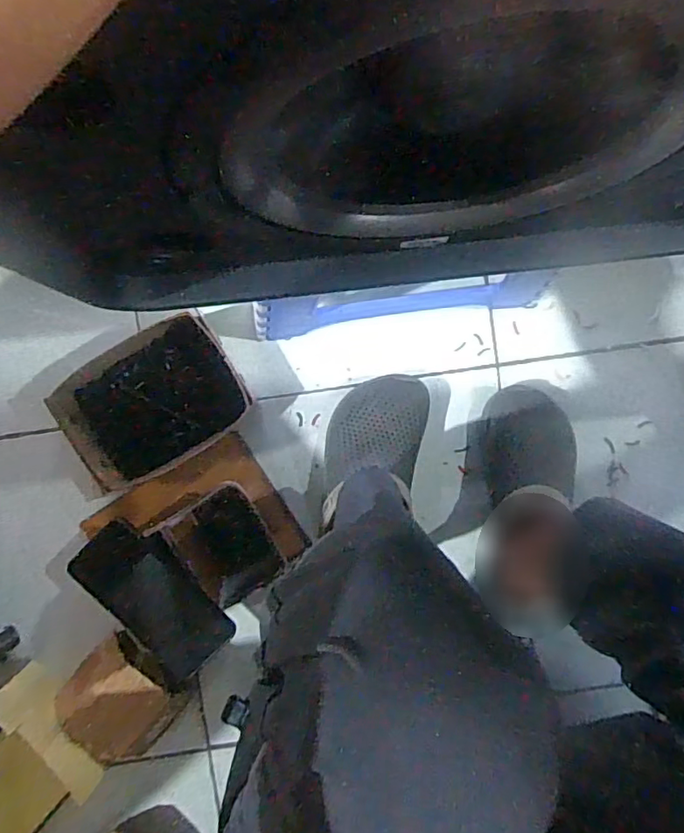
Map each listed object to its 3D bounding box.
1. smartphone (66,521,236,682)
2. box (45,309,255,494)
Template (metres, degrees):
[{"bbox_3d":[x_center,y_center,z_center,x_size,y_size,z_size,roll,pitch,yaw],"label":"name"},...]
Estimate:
[{"bbox_3d":[-0.195,0.192,0.612,0.084,0.010,0.187,-39,112,-19],"label":"smartphone"},{"bbox_3d":[-0.205,-0.020,0.638,0.191,0.065,0.146,-32,94,1],"label":"box"}]

